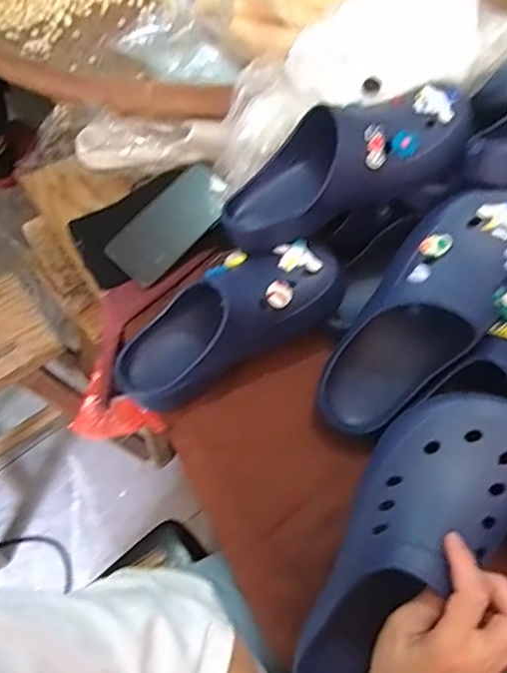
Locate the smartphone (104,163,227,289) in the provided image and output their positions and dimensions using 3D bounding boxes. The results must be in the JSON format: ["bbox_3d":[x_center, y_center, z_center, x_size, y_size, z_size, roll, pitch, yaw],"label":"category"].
[{"bbox_3d":[-0.102,-0.137,0.686,0.072,0.012,0.158,44,88,-3],"label":"smartphone"}]

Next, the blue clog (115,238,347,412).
[{"bbox_3d":[-0.030,-0.026,0.596,0.262,0.096,0.105,-31,66,1],"label":"blue clog"}]

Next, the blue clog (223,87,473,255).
[{"bbox_3d":[0.094,-0.185,0.600,0.275,0.098,0.122,-20,63,13],"label":"blue clog"}]

